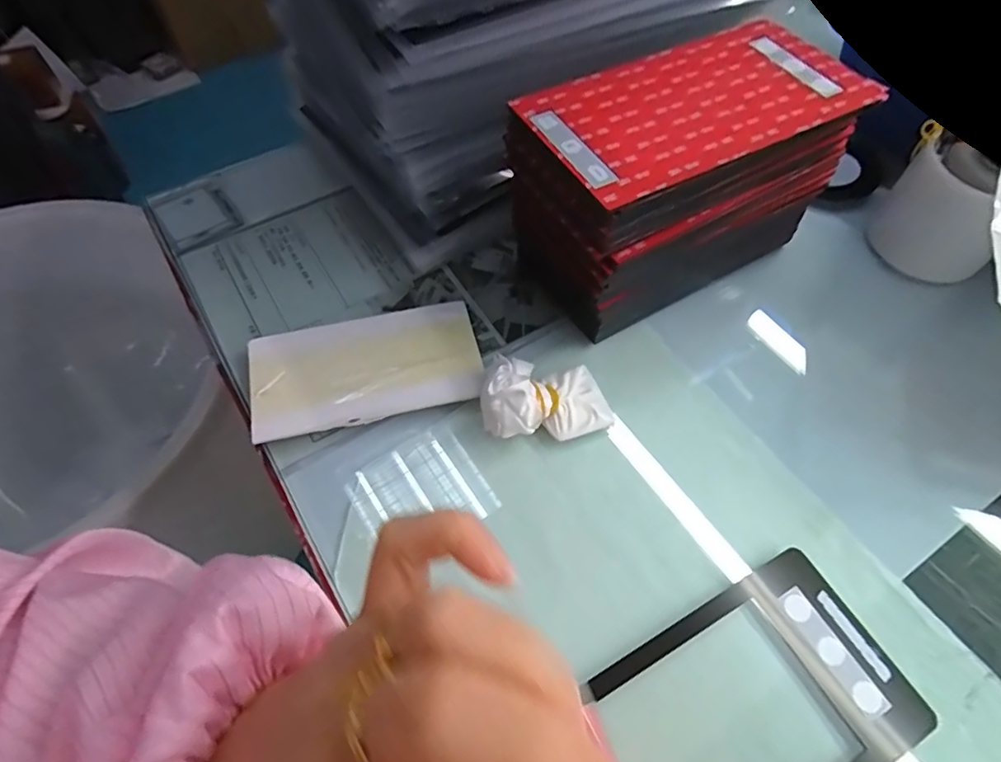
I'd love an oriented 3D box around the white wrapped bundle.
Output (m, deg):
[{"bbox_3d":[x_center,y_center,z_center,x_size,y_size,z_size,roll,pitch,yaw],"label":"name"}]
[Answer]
[{"bbox_3d":[0.030,0.009,0.354,0.083,0.040,0.049,-7,58,-5],"label":"white wrapped bundle"}]

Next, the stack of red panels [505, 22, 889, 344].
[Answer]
[{"bbox_3d":[0.117,-0.129,0.385,0.204,0.137,0.098,-27,62,-16],"label":"stack of red panels"}]

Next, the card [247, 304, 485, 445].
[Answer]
[{"bbox_3d":[-0.089,-0.010,0.374,0.147,0.008,0.079,-13,61,-8],"label":"card"}]

